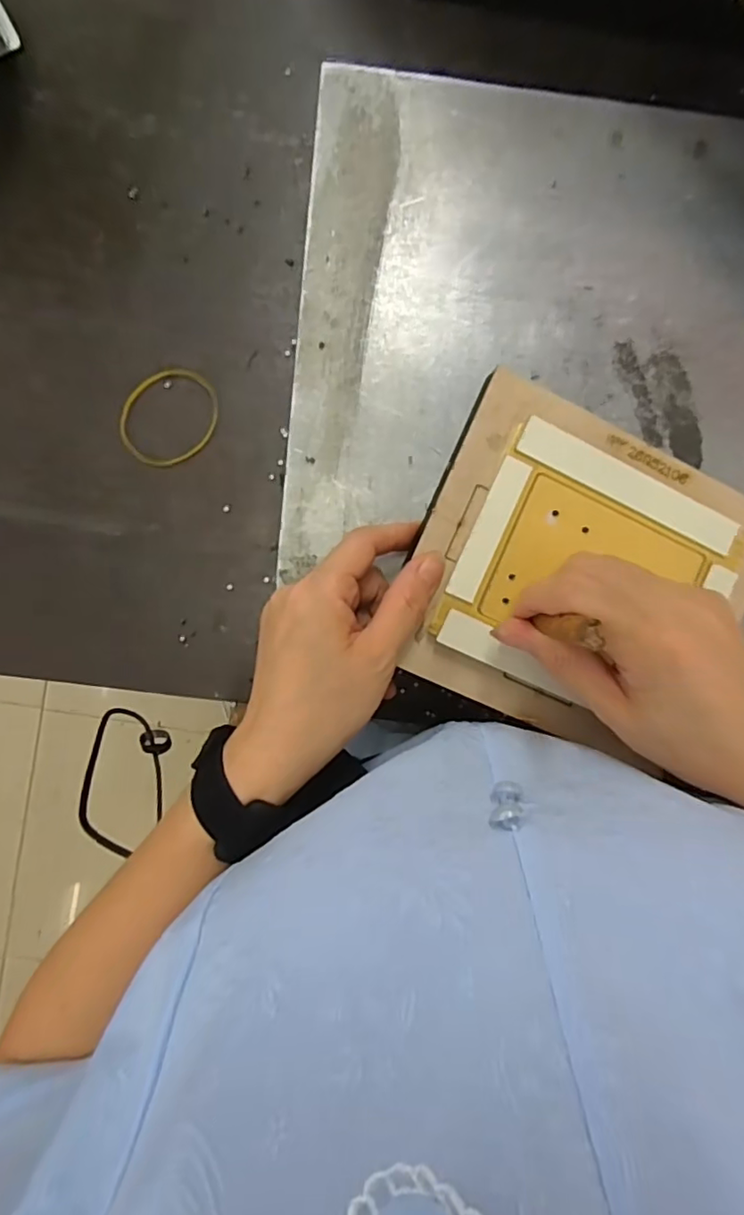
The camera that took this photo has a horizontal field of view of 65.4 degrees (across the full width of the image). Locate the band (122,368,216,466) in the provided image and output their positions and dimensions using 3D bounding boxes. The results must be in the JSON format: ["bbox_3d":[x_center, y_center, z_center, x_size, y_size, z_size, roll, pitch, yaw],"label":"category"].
[{"bbox_3d":[-0.120,-0.113,0.341,0.060,0.004,0.051,-36,92,-1],"label":"band"}]

